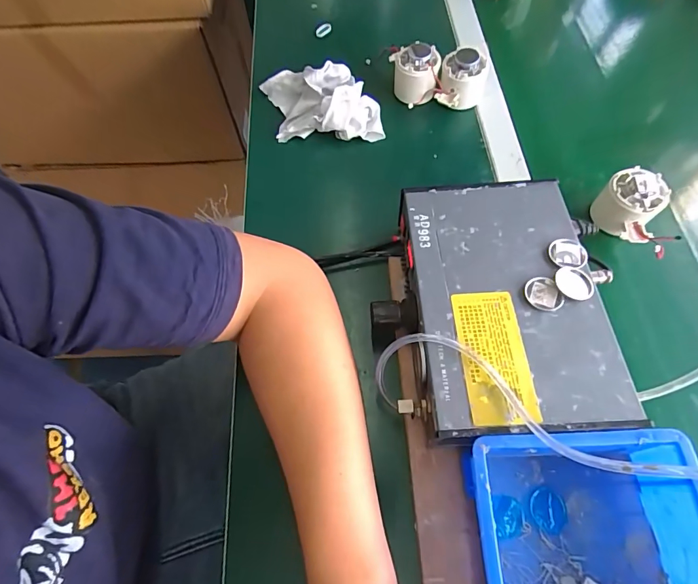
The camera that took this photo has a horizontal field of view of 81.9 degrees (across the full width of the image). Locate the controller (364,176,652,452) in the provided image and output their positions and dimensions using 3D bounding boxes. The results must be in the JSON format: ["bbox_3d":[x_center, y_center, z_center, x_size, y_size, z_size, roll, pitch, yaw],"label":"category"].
[{"bbox_3d":[0.117,0.011,0.364,0.181,0.072,0.229,-4,66,-1],"label":"controller"}]

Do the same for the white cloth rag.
[{"bbox_3d":[-0.037,-0.252,0.528,0.159,0.039,0.114,-1,65,1],"label":"white cloth rag"}]

